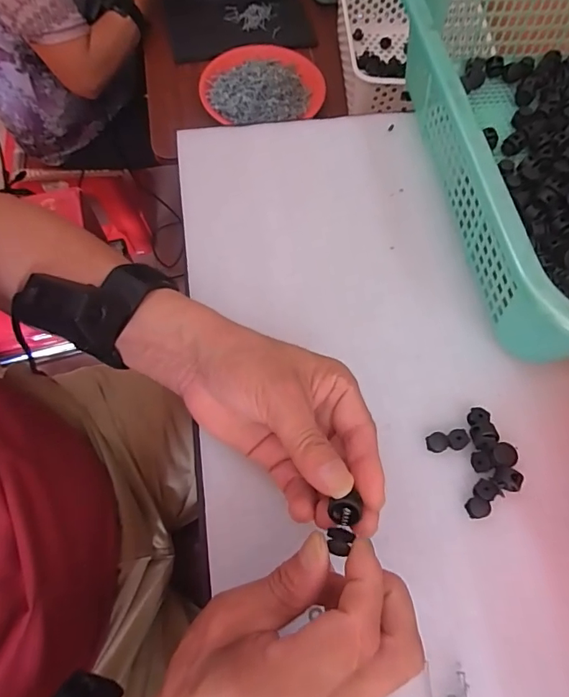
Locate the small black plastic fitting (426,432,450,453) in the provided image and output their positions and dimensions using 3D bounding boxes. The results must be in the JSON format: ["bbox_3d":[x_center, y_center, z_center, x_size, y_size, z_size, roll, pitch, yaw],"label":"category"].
[{"bbox_3d":[0.104,0.064,0.315,0.014,0.004,0.013,0,66,0],"label":"small black plastic fitting"}]

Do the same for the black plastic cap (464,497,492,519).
[{"bbox_3d":[0.125,0.103,0.298,0.014,0.006,0.013,0,66,0],"label":"black plastic cap"}]

